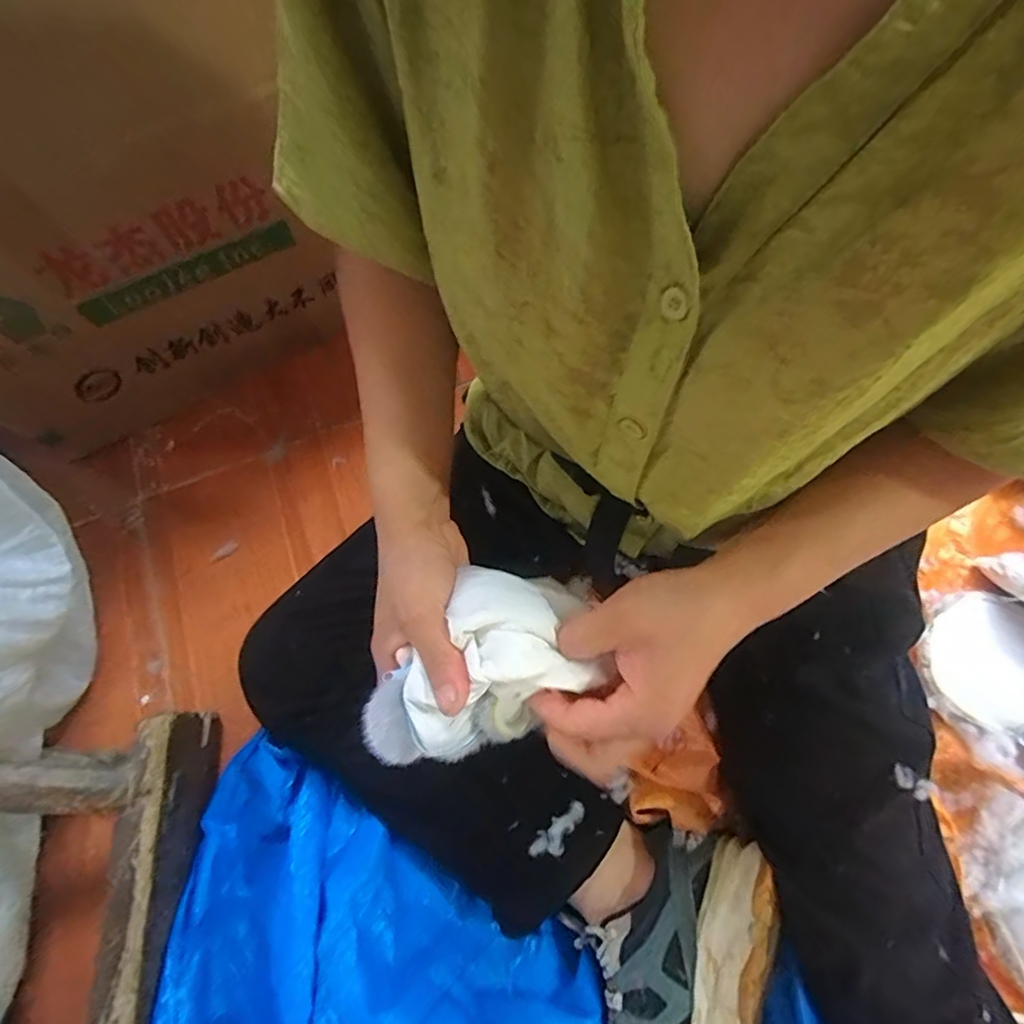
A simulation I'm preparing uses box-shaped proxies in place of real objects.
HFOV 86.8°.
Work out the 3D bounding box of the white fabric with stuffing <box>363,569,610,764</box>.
[{"bbox_3d":[-0.022,0.088,0.311,0.134,0.048,0.088,-30,71,-9],"label":"white fabric with stuffing"}]

